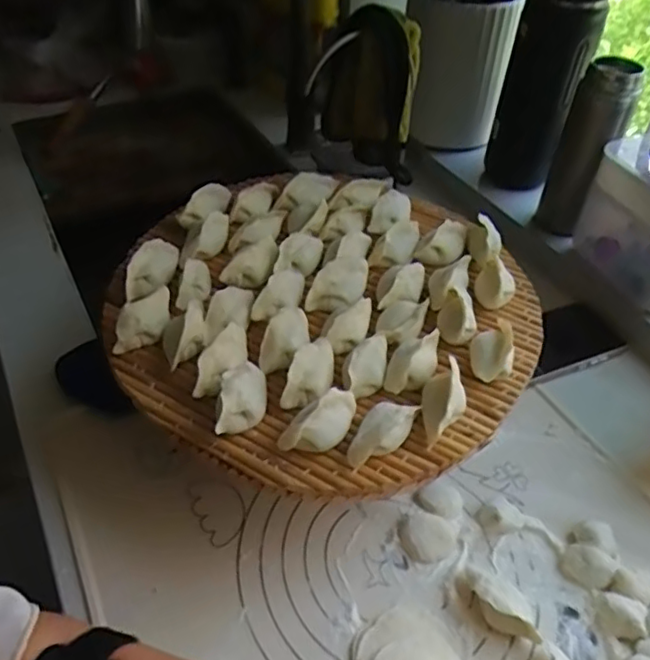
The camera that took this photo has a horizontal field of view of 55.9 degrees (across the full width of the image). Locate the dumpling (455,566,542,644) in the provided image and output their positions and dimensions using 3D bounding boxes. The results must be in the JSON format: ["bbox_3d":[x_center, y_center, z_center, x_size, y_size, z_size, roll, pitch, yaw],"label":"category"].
[{"bbox_3d":[0.129,0.200,0.451,0.028,0.028,0.068,-35,56,-29],"label":"dumpling"}]

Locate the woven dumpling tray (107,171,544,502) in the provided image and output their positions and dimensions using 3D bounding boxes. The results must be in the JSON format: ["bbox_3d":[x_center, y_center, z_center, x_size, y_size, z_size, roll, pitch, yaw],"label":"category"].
[{"bbox_3d":[0.003,-0.026,0.508,0.323,0.037,0.323,23,50,19],"label":"woven dumpling tray"}]

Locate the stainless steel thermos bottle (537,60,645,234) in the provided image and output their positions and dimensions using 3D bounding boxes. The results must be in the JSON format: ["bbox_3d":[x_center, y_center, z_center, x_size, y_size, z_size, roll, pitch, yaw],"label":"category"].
[{"bbox_3d":[0.298,-0.201,0.699,0.056,0.191,0.061,21,50,18],"label":"stainless steel thermos bottle"}]

